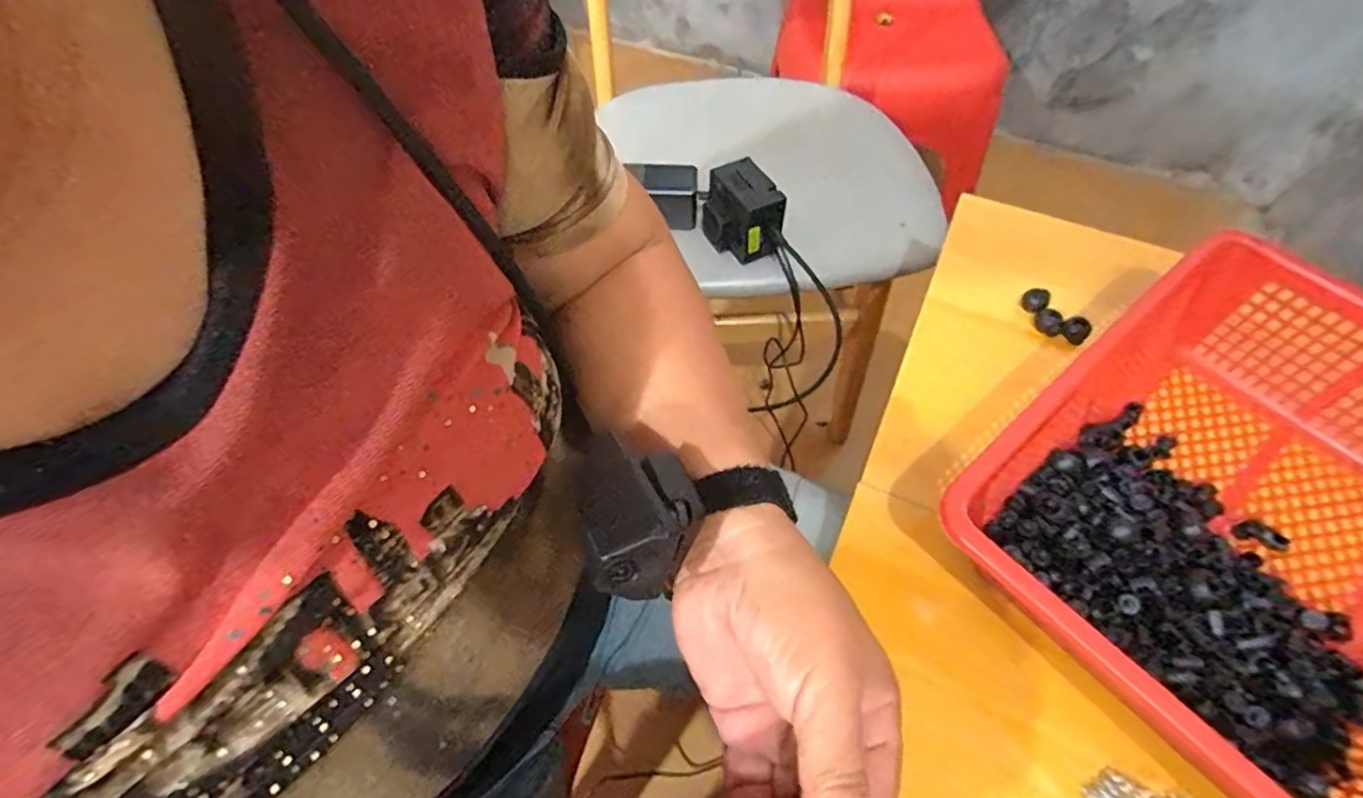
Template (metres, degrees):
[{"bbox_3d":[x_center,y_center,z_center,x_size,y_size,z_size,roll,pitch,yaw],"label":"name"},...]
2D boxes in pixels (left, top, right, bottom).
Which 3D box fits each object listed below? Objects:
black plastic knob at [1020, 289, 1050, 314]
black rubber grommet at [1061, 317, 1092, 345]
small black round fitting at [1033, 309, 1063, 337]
[{"bbox_3d":[0.258,-0.073,0.434,0.017,0.017,0.013,36,68,21],"label":"black plastic knob"},{"bbox_3d":[0.276,-0.048,0.418,0.012,0.018,0.017,-41,66,-18],"label":"black rubber grommet"},{"bbox_3d":[0.259,-0.054,0.421,0.013,0.012,0.019,5,61,6],"label":"small black round fitting"}]

